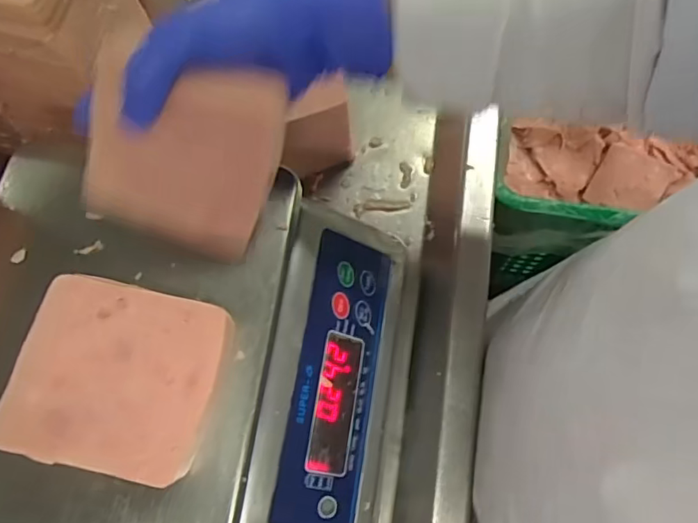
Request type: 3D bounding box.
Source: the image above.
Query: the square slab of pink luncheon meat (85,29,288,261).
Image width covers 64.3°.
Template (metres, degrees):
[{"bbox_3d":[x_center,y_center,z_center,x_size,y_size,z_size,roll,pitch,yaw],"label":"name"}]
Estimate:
[{"bbox_3d":[-0.088,-0.056,0.293,0.094,0.103,0.011,18,31,-7],"label":"square slab of pink luncheon meat"}]

